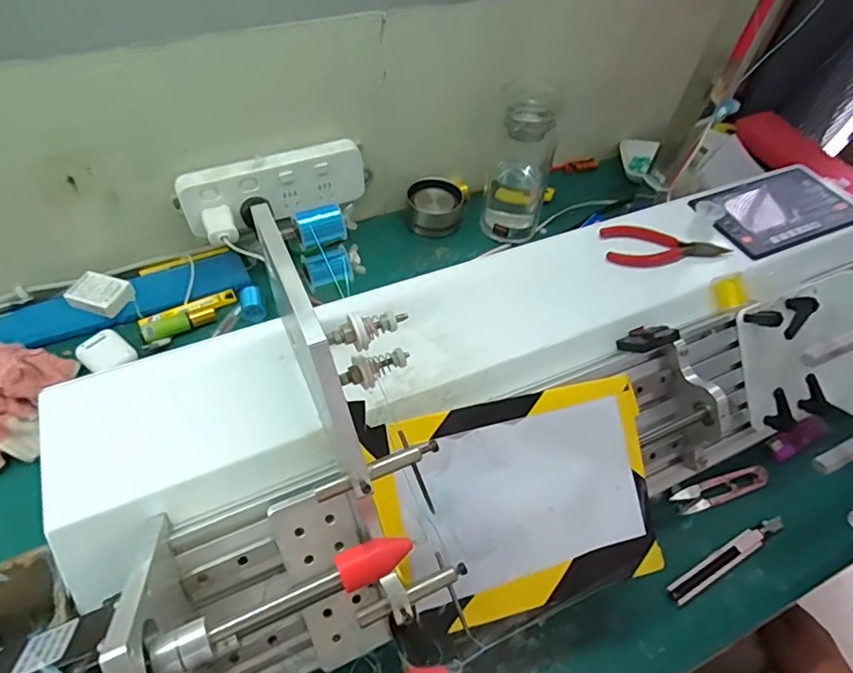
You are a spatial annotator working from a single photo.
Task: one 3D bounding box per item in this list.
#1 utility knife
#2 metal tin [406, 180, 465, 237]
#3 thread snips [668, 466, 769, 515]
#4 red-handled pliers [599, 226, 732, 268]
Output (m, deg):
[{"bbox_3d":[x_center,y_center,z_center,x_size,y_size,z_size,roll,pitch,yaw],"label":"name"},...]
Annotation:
[{"bbox_3d":[0.265,0.192,0.461,0.138,0.009,0.017,-22,57,-20],"label":"utility knife"},{"bbox_3d":[0.013,-0.174,0.711,0.077,0.045,0.070,2,52,-3],"label":"metal tin"},{"bbox_3d":[0.280,0.143,0.499,0.101,0.008,0.025,-14,55,-15],"label":"thread snips"},{"bbox_3d":[0.231,-0.087,0.512,0.123,0.017,0.042,1,52,-4],"label":"red-handled pliers"}]

